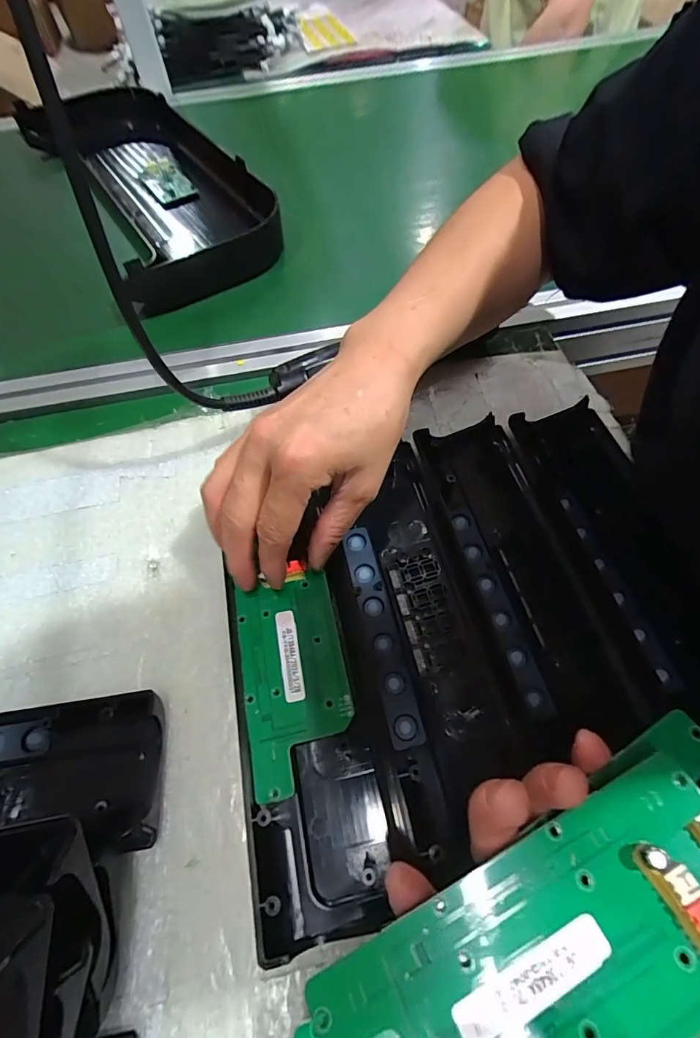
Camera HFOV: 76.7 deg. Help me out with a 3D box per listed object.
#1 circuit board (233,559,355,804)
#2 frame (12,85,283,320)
[{"bbox_3d":[-0.030,0.082,0.237,0.054,0.005,0.106,-13,60,-4],"label":"circuit board"},{"bbox_3d":[-0.244,-0.414,0.535,0.172,0.048,0.481,-27,61,-11],"label":"frame"}]

